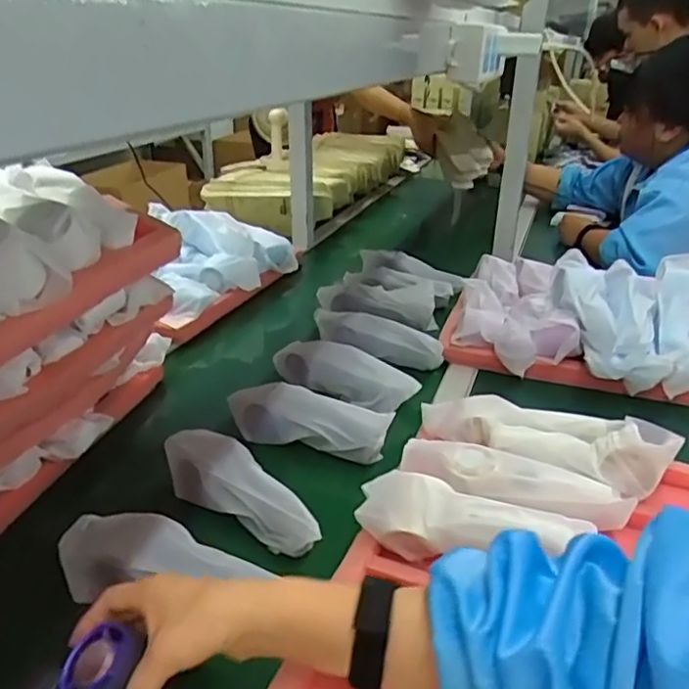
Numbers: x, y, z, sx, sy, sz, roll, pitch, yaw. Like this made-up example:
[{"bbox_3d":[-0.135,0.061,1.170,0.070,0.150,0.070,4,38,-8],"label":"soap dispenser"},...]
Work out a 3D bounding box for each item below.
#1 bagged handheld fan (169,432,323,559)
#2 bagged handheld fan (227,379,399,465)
[{"bbox_3d":[-0.104,0.141,0.592,0.200,0.050,0.059,22,33,36],"label":"bagged handheld fan"},{"bbox_3d":[-0.039,0.086,0.697,0.182,0.058,0.047,10,28,18],"label":"bagged handheld fan"}]

